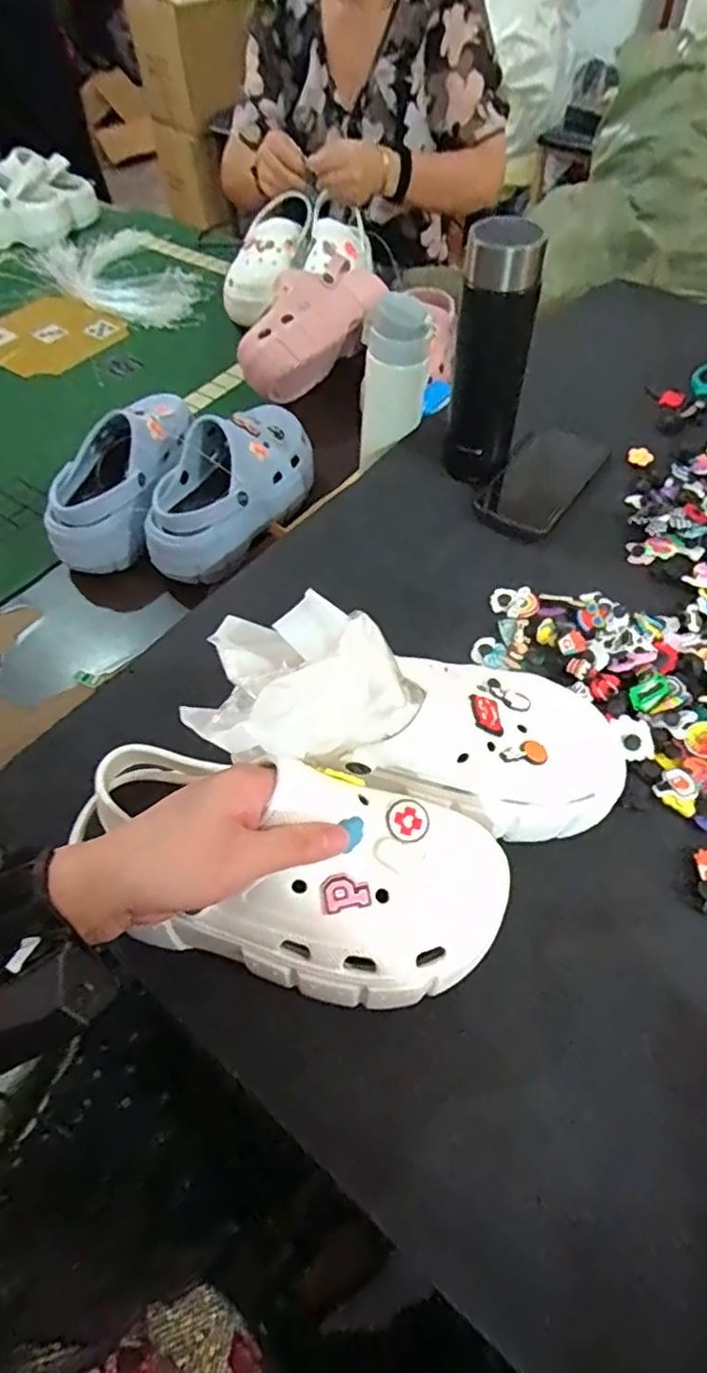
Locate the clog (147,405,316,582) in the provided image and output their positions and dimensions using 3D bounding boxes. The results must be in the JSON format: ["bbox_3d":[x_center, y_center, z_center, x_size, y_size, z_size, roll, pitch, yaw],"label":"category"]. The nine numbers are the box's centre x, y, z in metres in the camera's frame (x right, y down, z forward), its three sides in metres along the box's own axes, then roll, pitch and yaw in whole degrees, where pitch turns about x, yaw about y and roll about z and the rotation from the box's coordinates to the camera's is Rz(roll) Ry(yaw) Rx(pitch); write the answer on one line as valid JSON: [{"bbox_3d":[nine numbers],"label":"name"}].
[{"bbox_3d":[-0.136,-0.230,0.738,0.112,0.094,0.247,19,57,15],"label":"clog"}]

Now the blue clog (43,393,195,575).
[{"bbox_3d":[-0.256,-0.247,0.724,0.094,0.078,0.246,14,69,13],"label":"blue clog"}]

